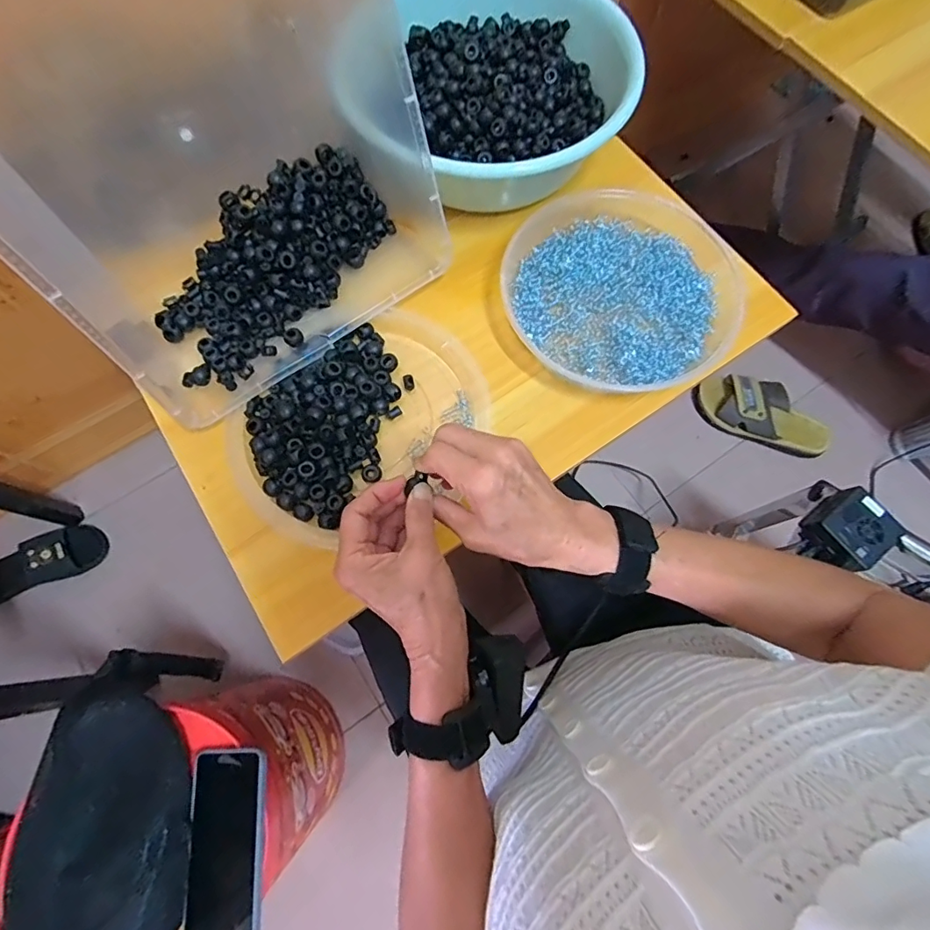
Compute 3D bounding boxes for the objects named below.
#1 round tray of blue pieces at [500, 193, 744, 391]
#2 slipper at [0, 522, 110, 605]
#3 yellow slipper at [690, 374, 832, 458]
[{"bbox_3d":[0.153,-0.176,0.490,0.229,0.033,0.209,0,72,-1],"label":"round tray of blue pieces"},{"bbox_3d":[-0.799,0.187,0.906,0.243,0.067,0.090,-23,74,-8],"label":"slipper"},{"bbox_3d":[0.593,-0.106,0.982,0.270,0.066,0.119,22,73,6],"label":"yellow slipper"}]

